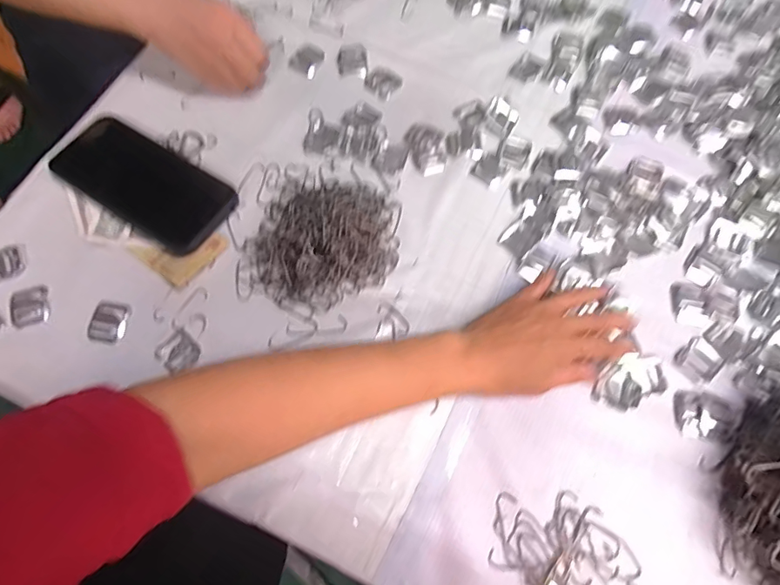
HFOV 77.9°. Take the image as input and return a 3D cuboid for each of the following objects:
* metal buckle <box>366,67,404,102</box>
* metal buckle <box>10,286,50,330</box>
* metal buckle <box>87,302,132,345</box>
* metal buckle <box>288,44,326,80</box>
[{"bbox_3d":[-0.006,-0.219,0.502,0.036,0.004,0.033,41,73,14],"label":"metal buckle"},{"bbox_3d":[-0.299,0.010,0.401,0.027,0.009,0.034,-21,70,-9],"label":"metal buckle"},{"bbox_3d":[-0.235,0.024,0.403,0.030,0.005,0.034,12,69,4],"label":"metal buckle"},{"bbox_3d":[-0.085,-0.246,0.512,0.033,0.005,0.036,32,71,11],"label":"metal buckle"}]

